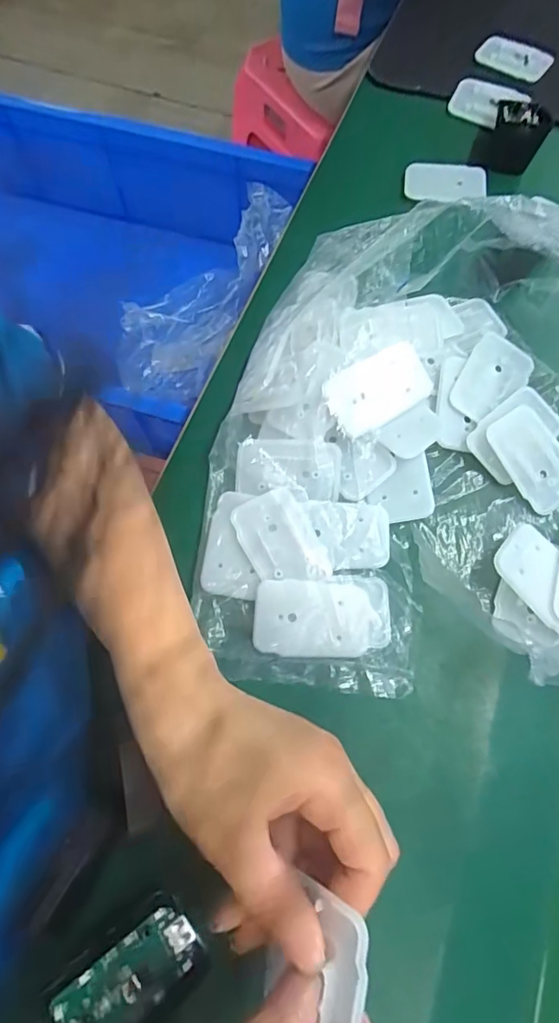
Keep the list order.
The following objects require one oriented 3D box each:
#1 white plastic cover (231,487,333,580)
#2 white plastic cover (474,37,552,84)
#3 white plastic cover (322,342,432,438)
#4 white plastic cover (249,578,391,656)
[{"bbox_3d":[0.000,0.018,0.322,0.045,0.005,0.065,-23,70,-10],"label":"white plastic cover"},{"bbox_3d":[0.232,-0.448,0.496,0.069,0.010,0.032,29,70,11],"label":"white plastic cover"},{"bbox_3d":[0.066,-0.081,0.335,0.069,0.006,0.044,-30,95,-6],"label":"white plastic cover"},{"bbox_3d":[0.027,0.063,0.303,0.083,0.016,0.046,-4,68,-2],"label":"white plastic cover"}]

